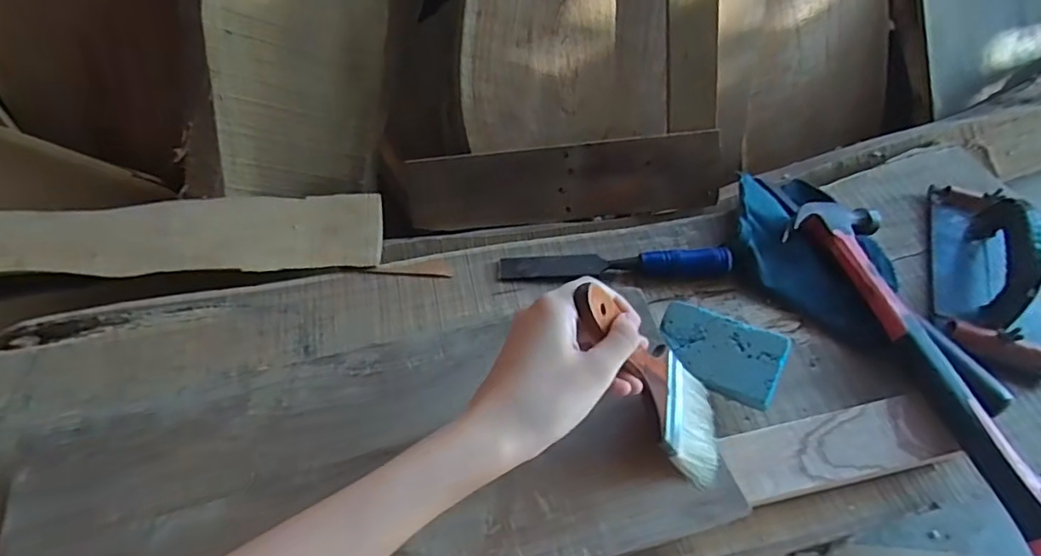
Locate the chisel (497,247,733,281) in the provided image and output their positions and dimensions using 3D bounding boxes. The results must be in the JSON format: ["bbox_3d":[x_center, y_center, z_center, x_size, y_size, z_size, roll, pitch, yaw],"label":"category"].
[{"bbox_3d":[0.090,-0.012,0.542,0.220,0.026,0.029,2,50,1],"label":"chisel"}]

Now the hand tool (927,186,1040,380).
[{"bbox_3d":[0.466,-0.018,0.539,0.102,0.077,0.210,16,52,13],"label":"hand tool"}]

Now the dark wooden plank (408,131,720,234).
[{"bbox_3d":[0.051,-0.104,0.633,0.340,0.091,0.027,-7,21,-3],"label":"dark wooden plank"}]

